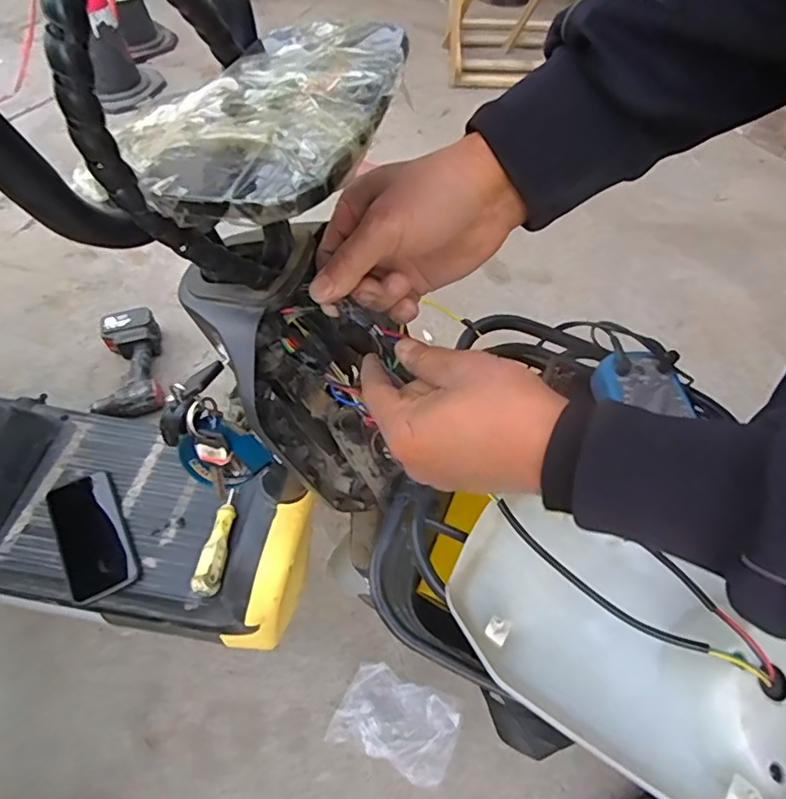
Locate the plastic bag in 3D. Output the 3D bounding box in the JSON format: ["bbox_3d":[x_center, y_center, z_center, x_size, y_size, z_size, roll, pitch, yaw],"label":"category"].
[{"bbox_3d":[0.006,0.485,0.874,0.174,0.052,0.121,22,59,12],"label":"plastic bag"}]

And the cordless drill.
[{"bbox_3d":[-0.556,-0.072,1.224,0.141,0.071,0.265,-12,58,-9],"label":"cordless drill"}]

